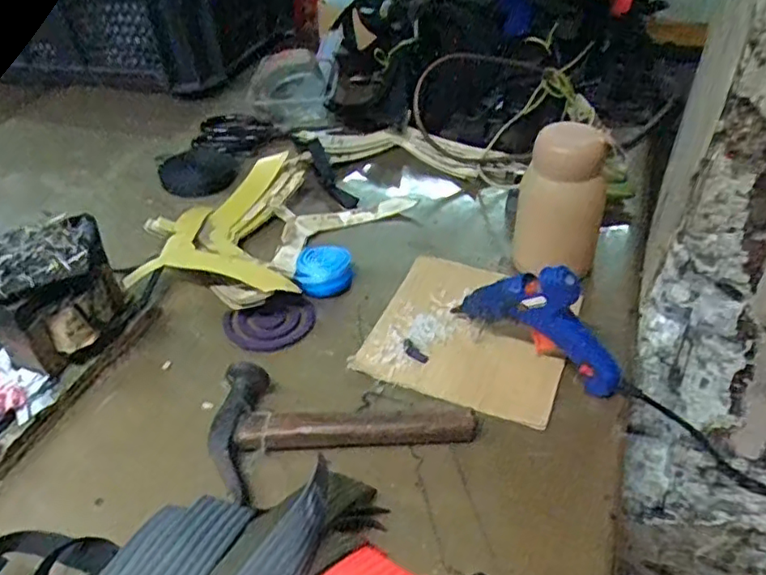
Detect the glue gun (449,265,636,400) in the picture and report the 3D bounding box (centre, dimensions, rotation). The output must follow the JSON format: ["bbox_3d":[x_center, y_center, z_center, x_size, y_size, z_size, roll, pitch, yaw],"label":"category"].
[{"bbox_3d":[0.122,0.023,0.475,0.146,0.093,0.023,24,47,28],"label":"glue gun"}]

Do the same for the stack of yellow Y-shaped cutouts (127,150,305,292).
[{"bbox_3d":[-0.165,-0.062,0.636,0.162,0.043,0.245,-4,40,-2],"label":"stack of yellow Y-shaped cutouts"}]

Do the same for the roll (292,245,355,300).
[{"bbox_3d":[-0.055,-0.013,0.582,0.053,0.026,0.057,-2,40,1],"label":"roll"}]

